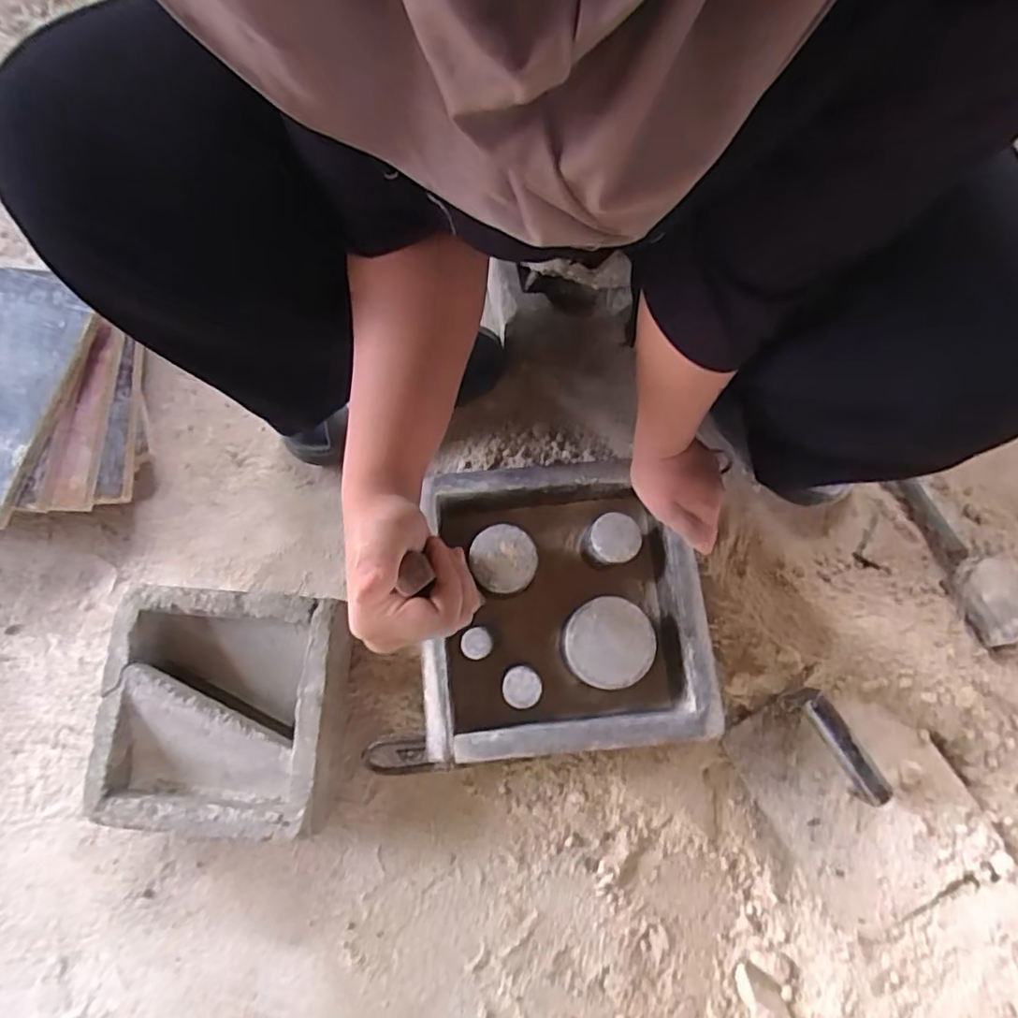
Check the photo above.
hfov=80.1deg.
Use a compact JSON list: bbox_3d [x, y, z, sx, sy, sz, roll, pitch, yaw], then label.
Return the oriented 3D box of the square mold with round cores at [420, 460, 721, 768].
[{"bbox_3d":[0.044,0.087,0.547,0.228,0.078,0.236,-4,74,-2],"label":"square mold with round cores"}]

